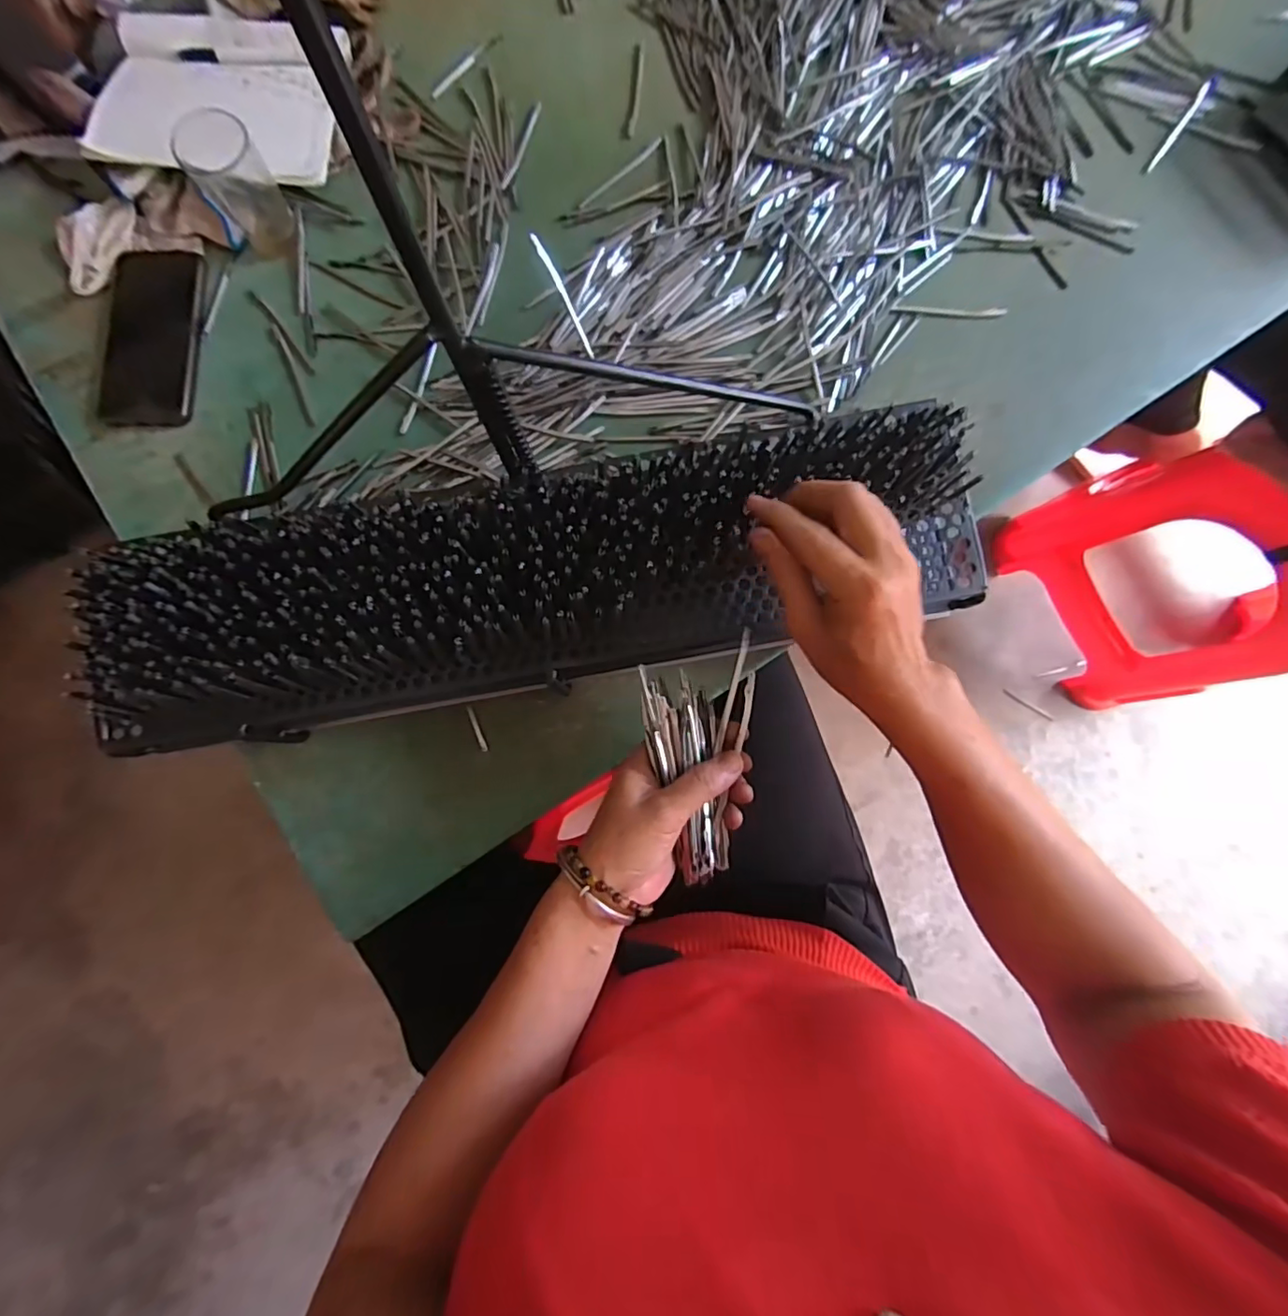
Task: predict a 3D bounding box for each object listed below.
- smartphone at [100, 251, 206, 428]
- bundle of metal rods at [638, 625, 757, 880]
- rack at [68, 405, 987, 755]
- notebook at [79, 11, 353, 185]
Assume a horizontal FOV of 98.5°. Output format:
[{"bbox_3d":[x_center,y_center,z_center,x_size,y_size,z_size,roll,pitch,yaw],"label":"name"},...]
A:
[{"bbox_3d":[-0.432,-0.281,0.486,0.080,0.010,0.166,-2,82,-1],"label":"smartphone"},{"bbox_3d":[0.038,0.071,0.353,0.071,0.032,0.157,-4,93,-1],"label":"bundle of metal rods"},{"bbox_3d":[-0.061,-0.052,0.366,0.571,0.057,0.134,-12,82,-3],"label":"rack"},{"bbox_3d":[-0.377,-0.501,0.495,0.196,0.014,0.167,4,78,-5],"label":"notebook"}]

